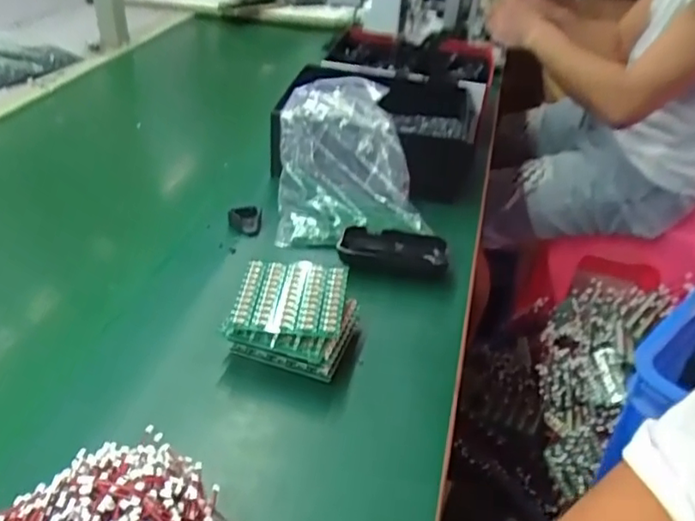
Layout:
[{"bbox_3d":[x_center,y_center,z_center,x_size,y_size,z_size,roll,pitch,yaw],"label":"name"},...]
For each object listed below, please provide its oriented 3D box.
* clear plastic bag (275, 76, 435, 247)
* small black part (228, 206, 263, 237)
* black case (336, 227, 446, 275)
[{"bbox_3d":[0.001,-0.112,0.663,0.153,0.118,0.158,-1,35,-4],"label":"clear plastic bag"},{"bbox_3d":[-0.111,-0.045,0.652,0.035,0.023,0.036,-5,36,-8],"label":"small black part"},{"bbox_3d":[0.048,-0.009,0.620,0.107,0.026,0.056,6,36,6],"label":"black case"}]

